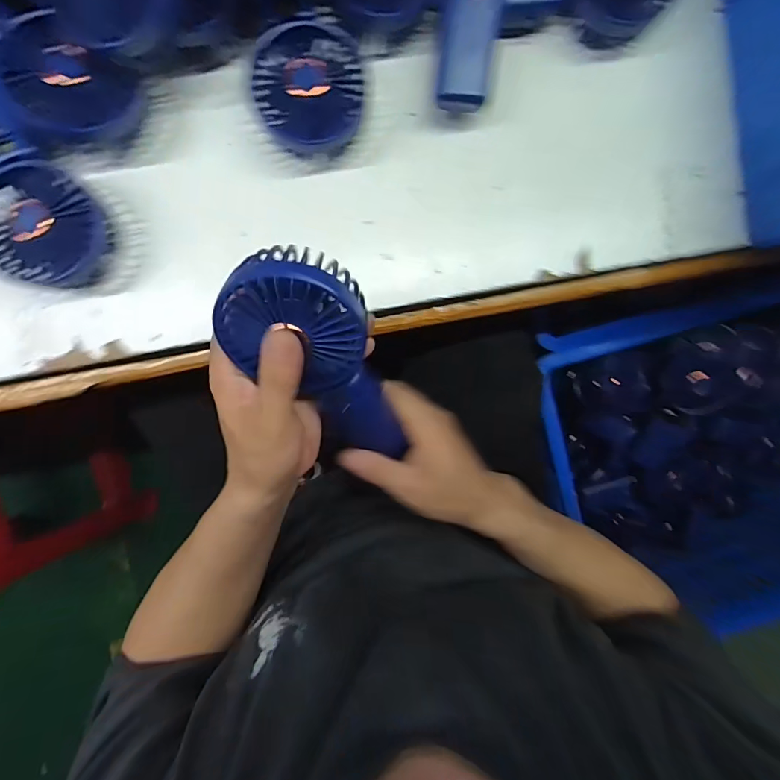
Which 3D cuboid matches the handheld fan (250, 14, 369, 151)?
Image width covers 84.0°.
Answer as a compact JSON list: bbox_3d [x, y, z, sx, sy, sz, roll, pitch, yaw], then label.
[{"bbox_3d":[-0.059,-0.230,0.322,0.077,0.046,0.083,0,95,-2],"label":"handheld fan"}]

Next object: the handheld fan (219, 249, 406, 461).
[{"bbox_3d":[-0.042,-0.010,0.273,0.084,0.032,0.161,-27,125,1],"label":"handheld fan"}]

